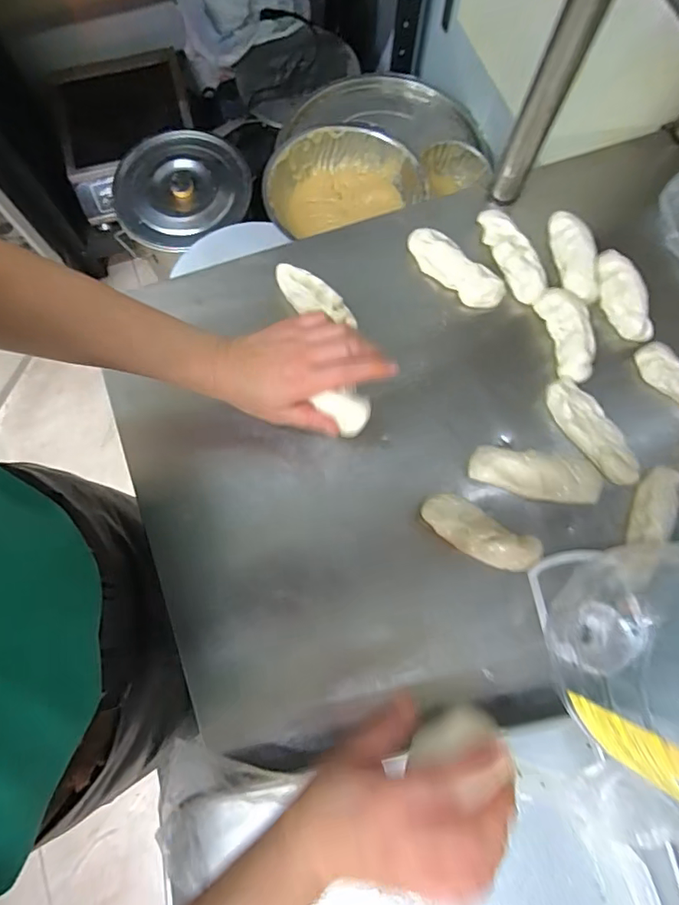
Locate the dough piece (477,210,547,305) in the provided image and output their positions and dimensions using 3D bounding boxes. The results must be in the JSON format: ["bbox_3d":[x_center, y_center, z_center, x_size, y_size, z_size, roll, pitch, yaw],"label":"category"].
[{"bbox_3d":[0.195,-0.229,0.545,0.041,0.023,0.125,-25,78,-7],"label":"dough piece"}]

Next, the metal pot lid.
[{"bbox_3d":[-0.370,-0.620,1.130,0.319,0.077,0.312,0,76,-1],"label":"metal pot lid"}]

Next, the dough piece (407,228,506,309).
[{"bbox_3d":[0.130,-0.210,0.545,0.123,0.023,0.045,41,79,8],"label":"dough piece"}]

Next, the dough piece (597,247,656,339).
[{"bbox_3d":[0.316,-0.175,0.535,0.041,0.027,0.104,-17,77,-5],"label":"dough piece"}]

